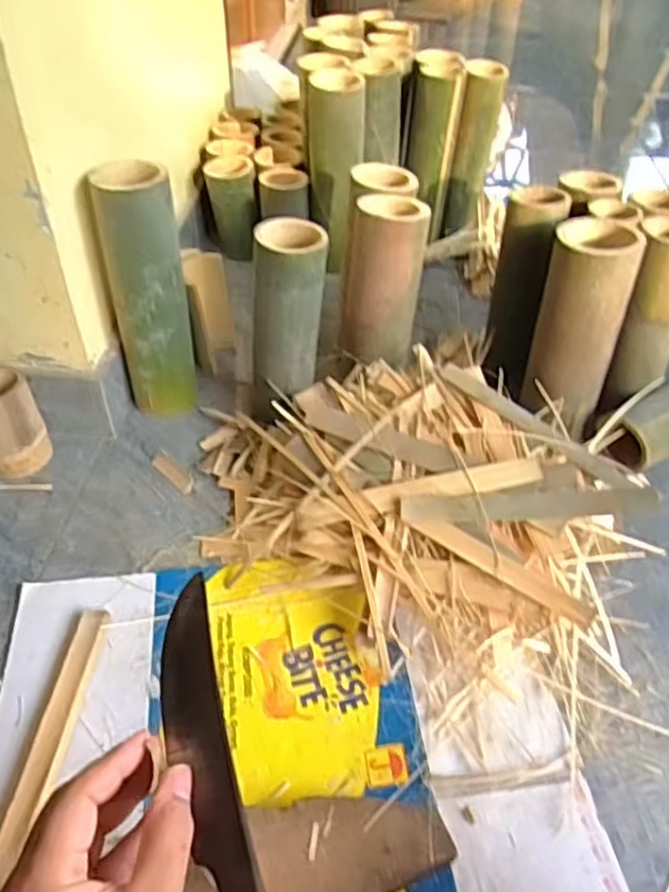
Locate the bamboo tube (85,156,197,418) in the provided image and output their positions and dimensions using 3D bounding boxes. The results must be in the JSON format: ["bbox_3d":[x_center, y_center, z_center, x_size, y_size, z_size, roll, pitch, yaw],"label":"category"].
[{"bbox_3d":[-0.237,-0.190,0.907,0.089,0.315,0.091,-10,45,-12],"label":"bamboo tube"}]

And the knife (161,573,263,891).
[{"bbox_3d":[-0.055,0.204,0.325,0.042,0.034,0.315,-8,49,-12],"label":"knife"}]

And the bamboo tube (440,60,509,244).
[{"bbox_3d":[0.247,-0.518,1.244,0.068,0.277,0.088,11,44,9],"label":"bamboo tube"}]

